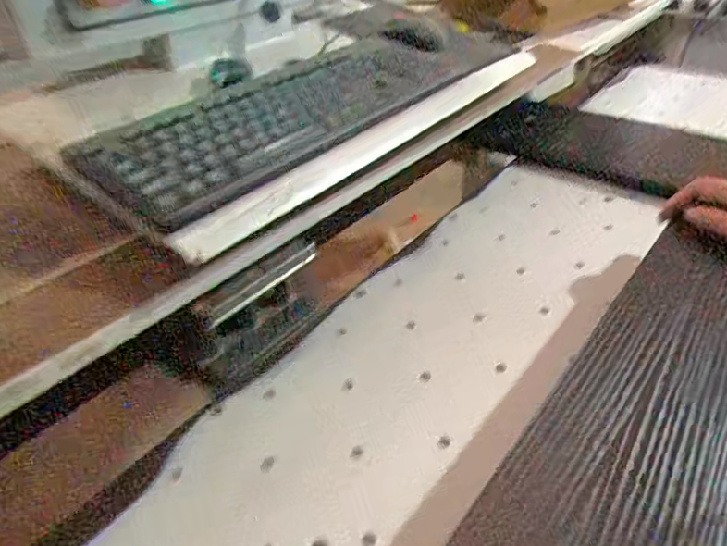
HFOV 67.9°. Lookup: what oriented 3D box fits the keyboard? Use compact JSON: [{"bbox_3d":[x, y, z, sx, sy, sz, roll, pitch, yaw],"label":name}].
[{"bbox_3d":[-0.062,-0.175,0.566,0.134,0.040,0.458,25,44,32],"label":"keyboard"}]

